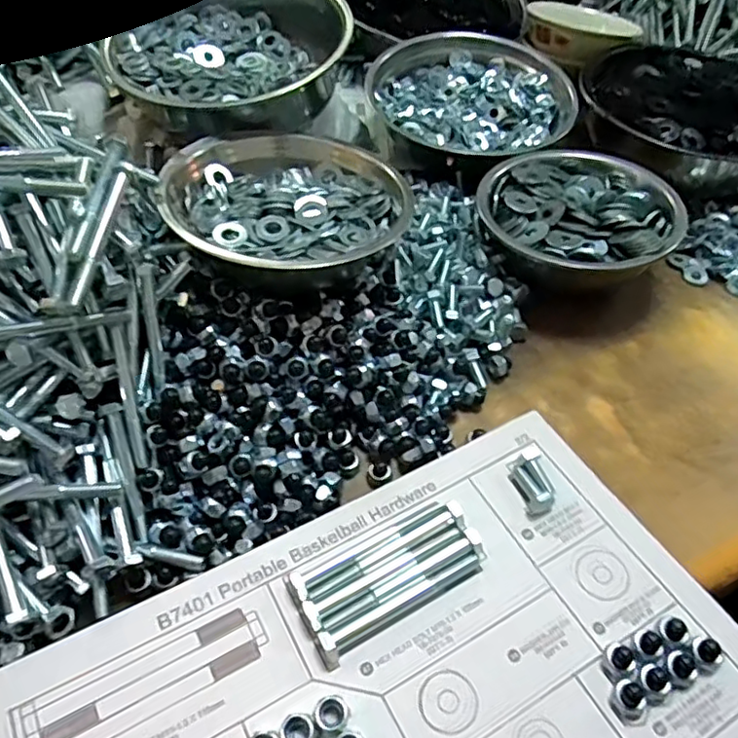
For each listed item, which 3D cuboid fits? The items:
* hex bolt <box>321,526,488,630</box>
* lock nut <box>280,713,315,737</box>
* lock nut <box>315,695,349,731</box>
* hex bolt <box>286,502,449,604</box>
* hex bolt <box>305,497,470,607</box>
[{"bbox_3d":[0.023,0.125,0.370,0.107,0.012,0.017,-23,56,-21],"label":"hex bolt"},{"bbox_3d":[-0.036,0.185,0.320,0.016,0.010,0.016,2,51,-3],"label":"lock nut"},{"bbox_3d":[-0.019,0.179,0.328,0.017,0.008,0.015,-25,57,-23],"label":"lock nut"},{"bbox_3d":[-0.001,0.107,0.386,0.105,0.012,0.017,-24,56,-22],"label":"hex bolt"},{"bbox_3d":[0.012,0.109,0.381,0.106,0.015,0.012,-21,55,-20],"label":"hex bolt"}]

